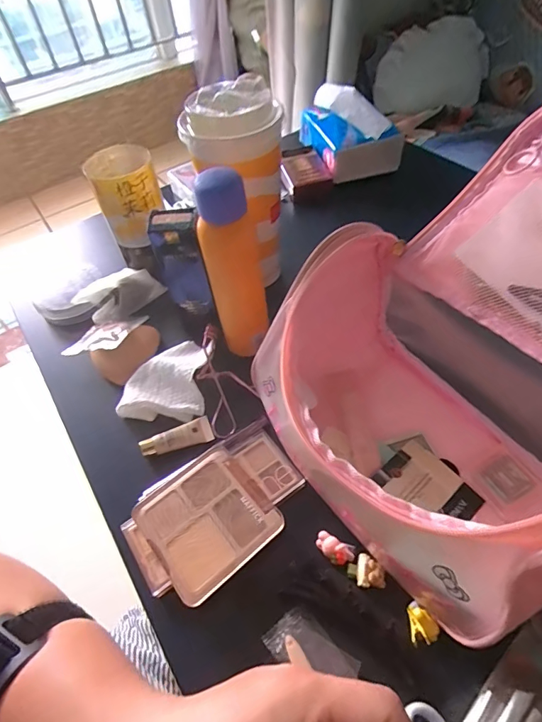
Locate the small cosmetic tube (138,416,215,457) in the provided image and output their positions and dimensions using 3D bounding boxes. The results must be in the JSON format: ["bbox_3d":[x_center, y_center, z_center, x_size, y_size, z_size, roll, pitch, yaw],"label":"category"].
[{"bbox_3d":[-0.078,0.065,0.343,0.057,0.014,0.020,-23,53,-12],"label":"small cosmetic tube"}]

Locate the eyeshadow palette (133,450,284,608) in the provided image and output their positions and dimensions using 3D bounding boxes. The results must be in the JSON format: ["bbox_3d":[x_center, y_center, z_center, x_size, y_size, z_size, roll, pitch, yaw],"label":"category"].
[{"bbox_3d":[-0.045,0.113,0.289,0.077,0.014,0.079,-35,56,-20],"label":"eyeshadow palette"}]

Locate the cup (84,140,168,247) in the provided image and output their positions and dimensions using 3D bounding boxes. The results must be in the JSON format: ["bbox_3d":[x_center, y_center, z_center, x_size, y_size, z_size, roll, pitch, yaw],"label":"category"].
[{"bbox_3d":[-0.147,-0.172,0.431,0.063,0.081,0.066,-3,51,4],"label":"cup"}]

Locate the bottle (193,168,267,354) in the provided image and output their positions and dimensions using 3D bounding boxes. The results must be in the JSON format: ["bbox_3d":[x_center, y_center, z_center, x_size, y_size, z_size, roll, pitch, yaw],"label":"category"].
[{"bbox_3d":[-0.030,-0.070,0.334,0.034,0.160,0.035,36,63,29],"label":"bottle"}]

